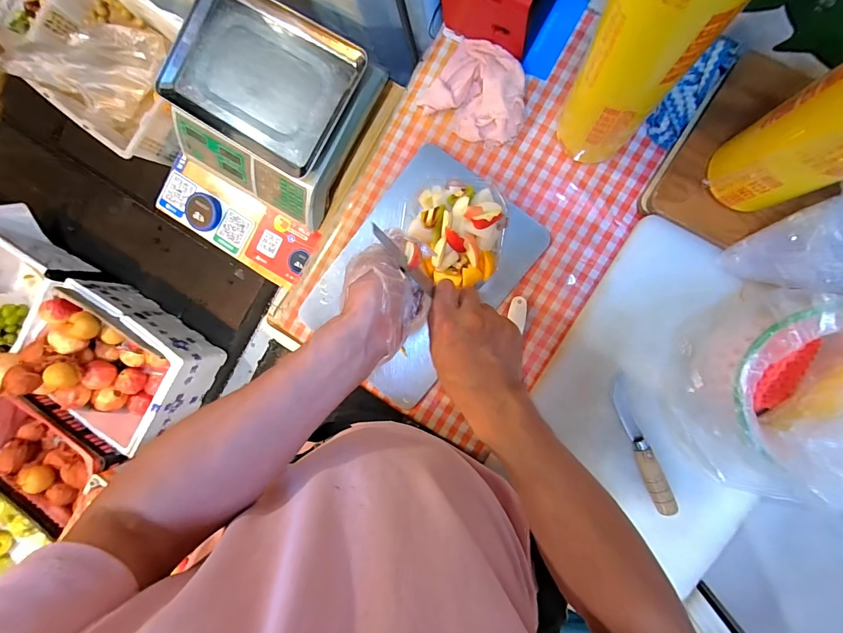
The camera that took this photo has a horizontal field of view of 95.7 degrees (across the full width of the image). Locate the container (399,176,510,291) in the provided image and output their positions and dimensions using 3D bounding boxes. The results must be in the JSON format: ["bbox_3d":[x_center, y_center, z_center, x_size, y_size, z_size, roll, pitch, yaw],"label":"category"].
[{"bbox_3d":[0.043,-0.127,0.540,0.145,0.061,0.151,11,93,9],"label":"container"}]

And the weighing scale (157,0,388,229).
[{"bbox_3d":[-0.292,-0.389,0.711,0.347,0.105,0.311,30,95,7],"label":"weighing scale"}]

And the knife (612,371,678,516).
[{"bbox_3d":[0.287,0.167,0.498,0.025,0.021,0.180,-21,88,9],"label":"knife"}]

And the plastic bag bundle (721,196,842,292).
[{"bbox_3d":[0.451,-0.078,0.430,0.148,0.084,0.095,-7,90,9],"label":"plastic bag bundle"}]

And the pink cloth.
[{"bbox_3d":[0.083,-0.318,0.544,0.146,0.040,0.115,39,97,6],"label":"pink cloth"}]

